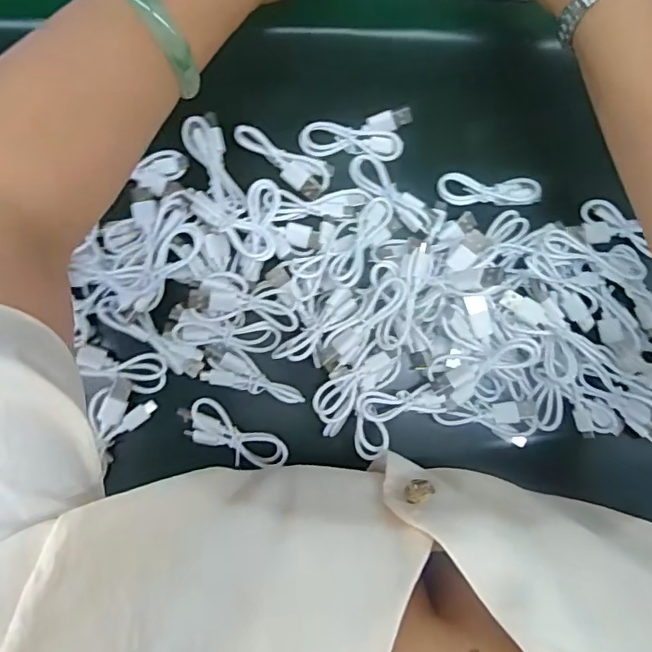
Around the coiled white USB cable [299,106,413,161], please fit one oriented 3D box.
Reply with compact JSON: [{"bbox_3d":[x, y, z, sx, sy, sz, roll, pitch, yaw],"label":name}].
[{"bbox_3d":[0.021,-0.130,0.384,0.076,0.012,0.030,-7,88,-4],"label":"coiled white USB cable"}]

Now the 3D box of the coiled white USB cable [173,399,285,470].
[{"bbox_3d":[-0.061,0.074,0.366,0.075,0.010,0.028,30,86,-2],"label":"coiled white USB cable"}]

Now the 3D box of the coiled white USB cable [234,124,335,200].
[{"bbox_3d":[-0.030,-0.111,0.376,0.069,0.010,0.027,24,86,-2],"label":"coiled white USB cable"}]

